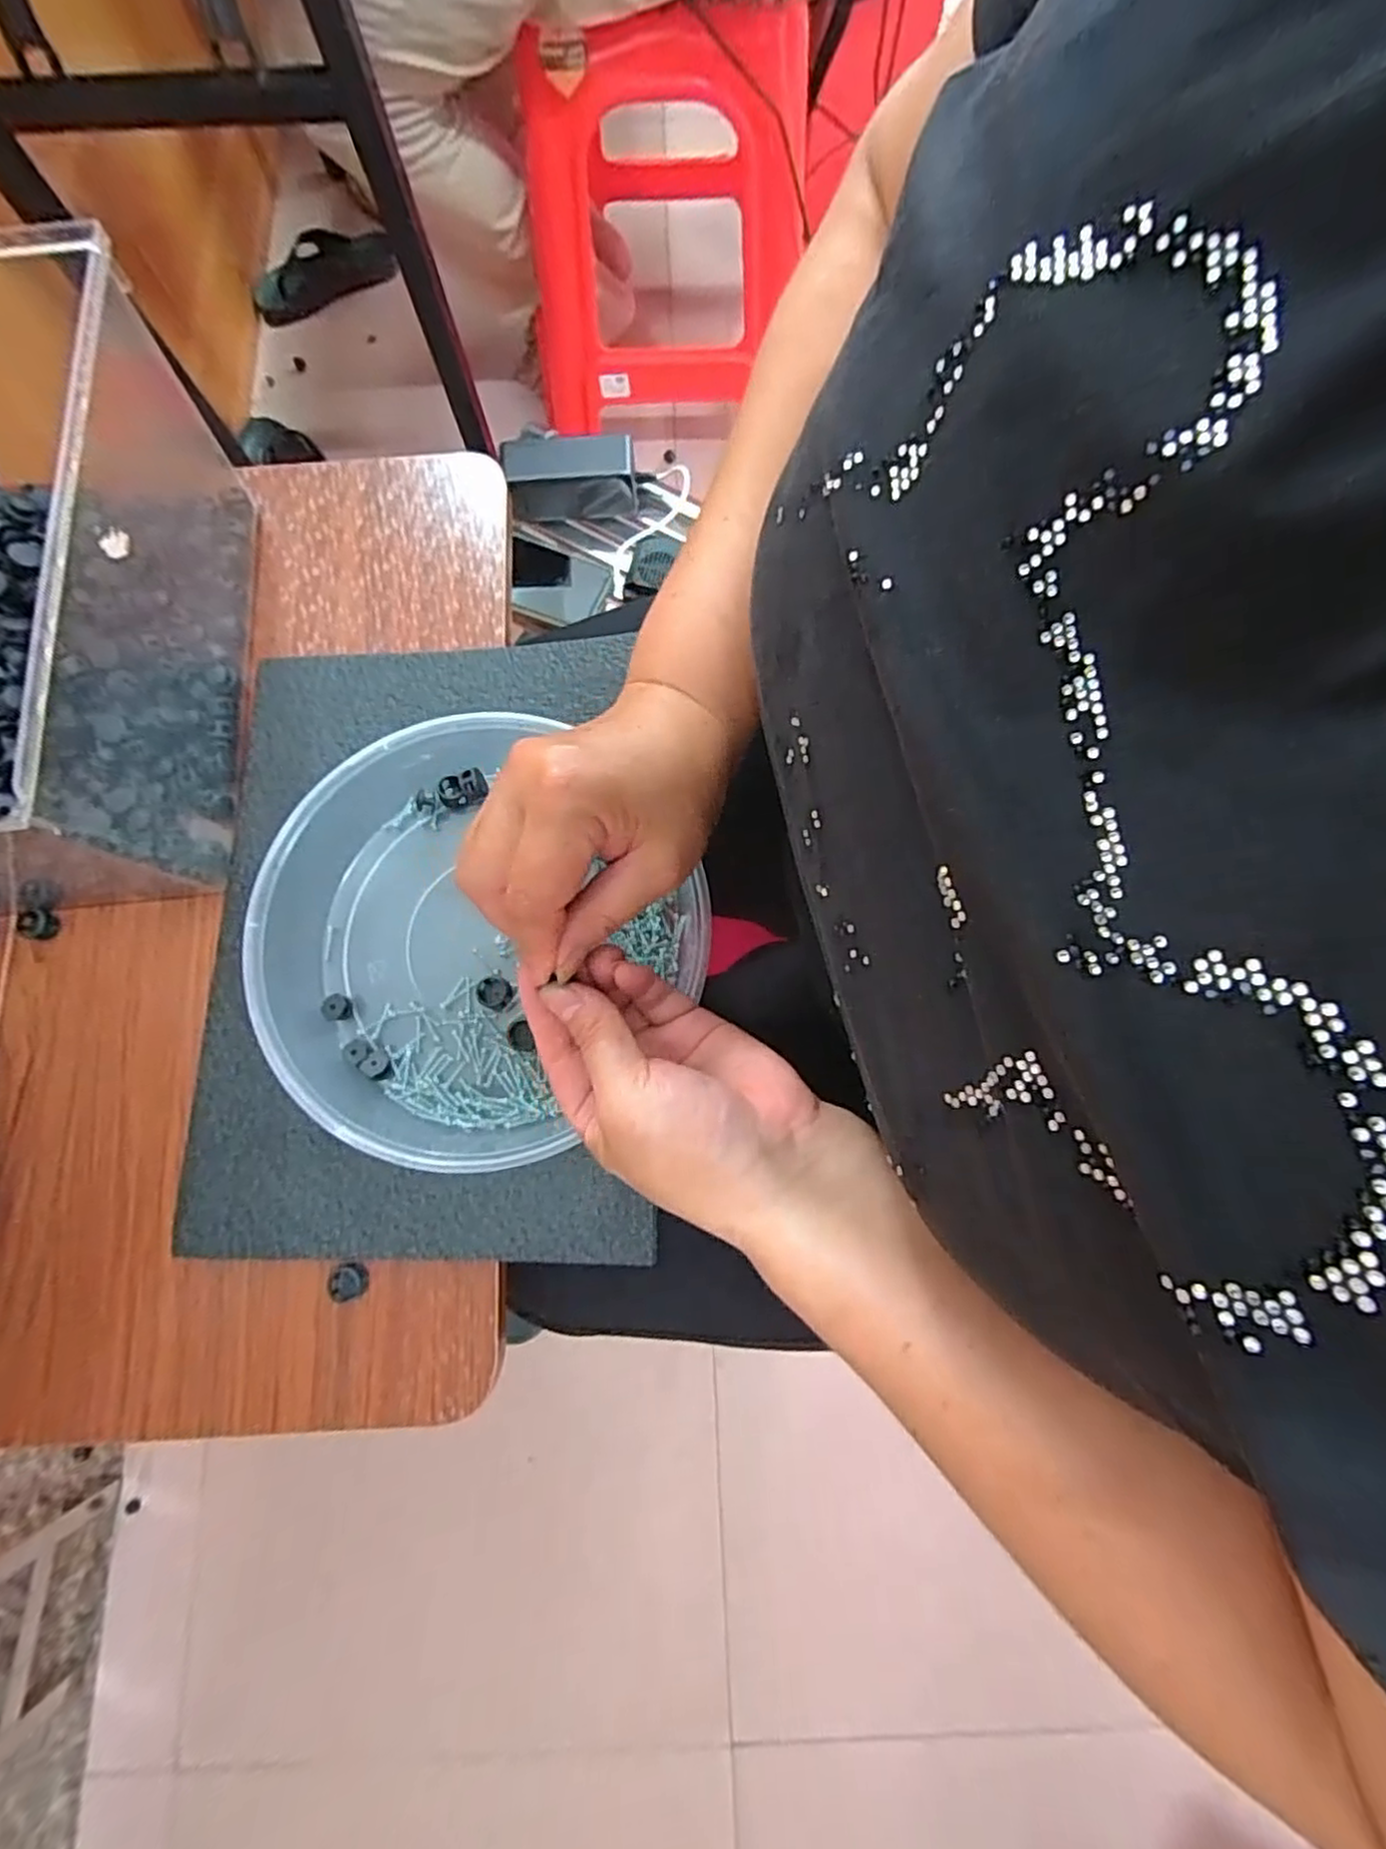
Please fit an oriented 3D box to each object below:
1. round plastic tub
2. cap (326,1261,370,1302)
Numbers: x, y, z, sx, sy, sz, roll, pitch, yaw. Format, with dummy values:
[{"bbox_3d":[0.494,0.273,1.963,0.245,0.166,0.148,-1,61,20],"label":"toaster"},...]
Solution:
[{"bbox_3d":[-0.121,0.009,0.374,0.212,0.050,0.218,0,78,0],"label":"round plastic tub"},{"bbox_3d":[-0.179,0.185,0.363,0.019,0.005,0.018,-28,80,-6],"label":"cap"}]

